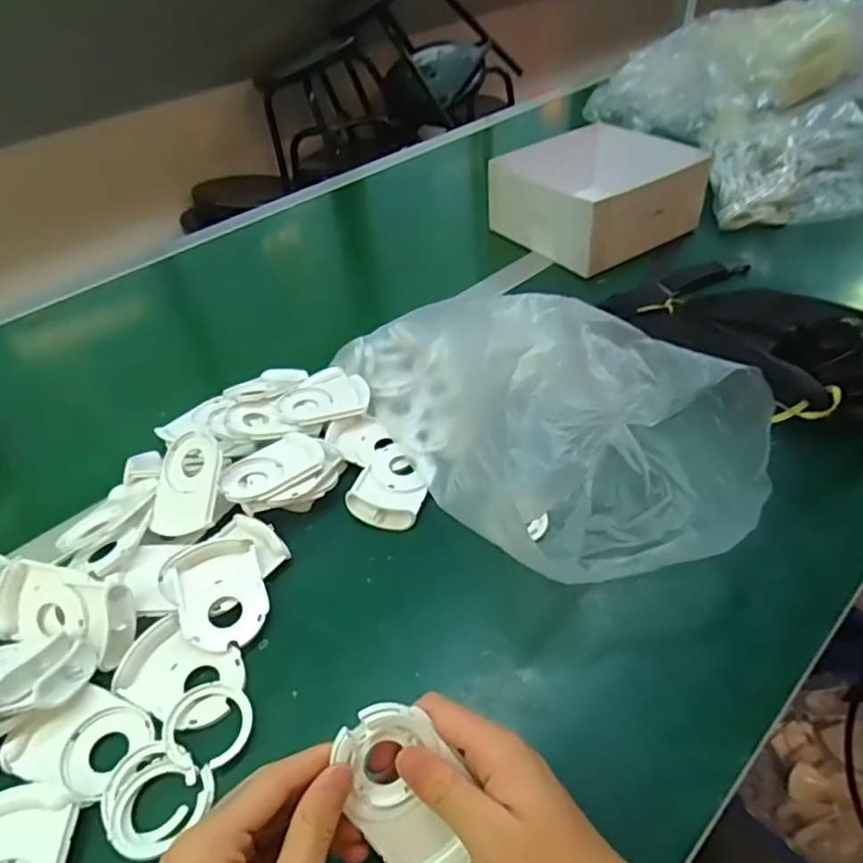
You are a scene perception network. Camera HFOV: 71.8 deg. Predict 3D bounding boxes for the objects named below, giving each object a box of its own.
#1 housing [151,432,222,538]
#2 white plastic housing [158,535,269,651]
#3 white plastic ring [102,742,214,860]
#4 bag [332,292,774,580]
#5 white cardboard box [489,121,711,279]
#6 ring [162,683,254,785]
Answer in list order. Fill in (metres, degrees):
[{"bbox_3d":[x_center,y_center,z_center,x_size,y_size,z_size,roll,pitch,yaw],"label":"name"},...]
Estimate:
[{"bbox_3d":[-0.193,0.042,0.479,0.058,0.020,0.083,-9,65,13],"label":"housing"},{"bbox_3d":[-0.156,0.116,0.427,0.068,0.023,0.084,-20,45,-14],"label":"white plastic housing"},{"bbox_3d":[-0.160,0.210,0.341,0.061,0.008,0.051,11,46,17],"label":"white plastic ring"},{"bbox_3d":[0.079,-0.036,0.486,0.196,0.119,0.352,-25,47,-20],"label":"bag"},{"bbox_3d":[0.219,-0.322,0.800,0.234,0.083,0.222,-26,47,-21],"label":"white cardboard box"},{"bbox_3d":[-0.139,0.179,0.369,0.049,0.010,0.052,-3,43,3],"label":"ring"}]

